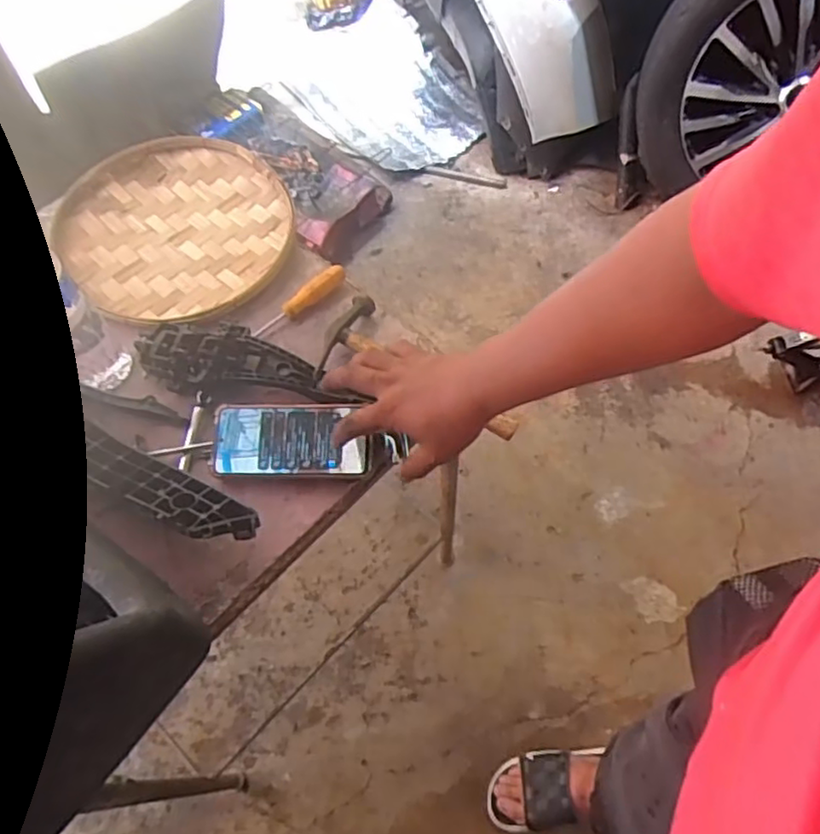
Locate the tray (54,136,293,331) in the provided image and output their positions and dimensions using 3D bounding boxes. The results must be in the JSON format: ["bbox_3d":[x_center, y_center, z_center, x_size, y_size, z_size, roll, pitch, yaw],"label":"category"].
[{"bbox_3d":[-0.287,-0.234,0.803,0.268,0.034,0.276,-33,68,-16],"label":"tray"}]

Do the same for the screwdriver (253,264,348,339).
[{"bbox_3d":[-0.132,-0.137,0.756,0.130,0.025,0.021,-37,69,-18],"label":"screwdriver"}]

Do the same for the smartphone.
[{"bbox_3d":[-0.120,0.023,0.657,0.156,0.010,0.076,-1,74,1],"label":"smartphone"}]

